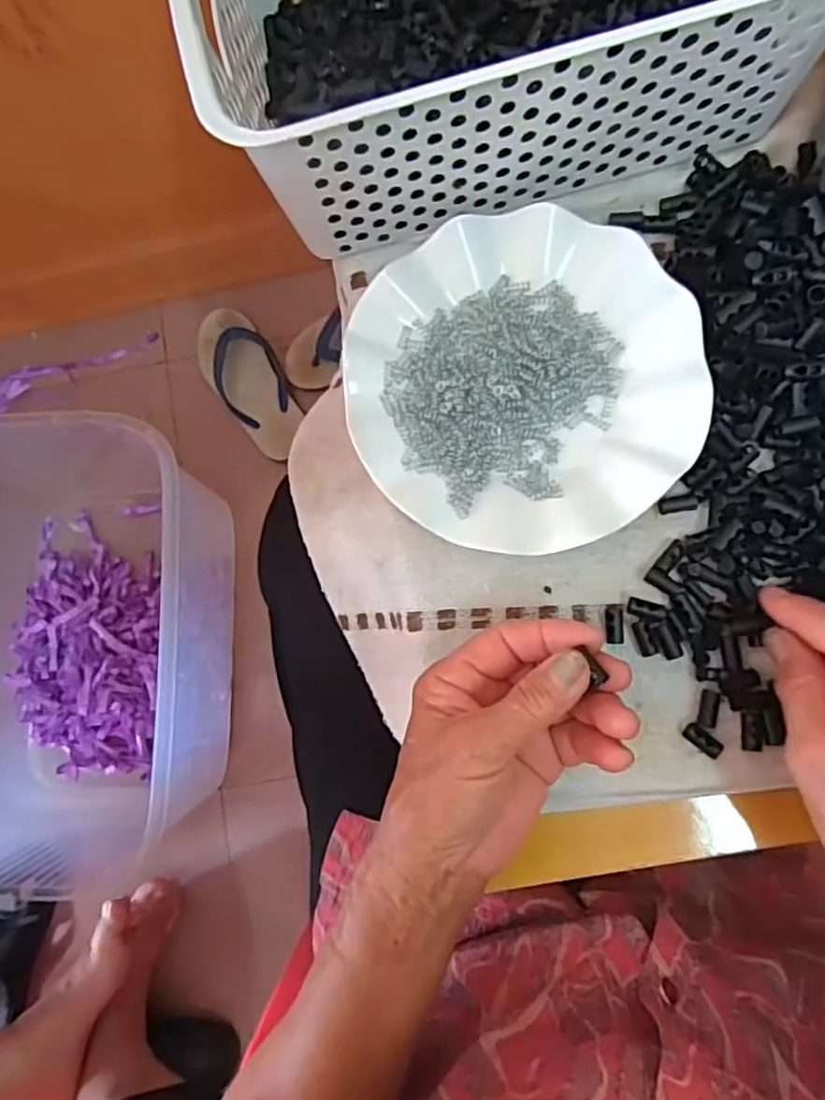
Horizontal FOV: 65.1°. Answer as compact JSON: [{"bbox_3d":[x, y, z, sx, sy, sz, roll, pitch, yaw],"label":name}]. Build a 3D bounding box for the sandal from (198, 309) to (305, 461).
[{"bbox_3d":[-0.233,-0.240,0.901,0.099,0.038,0.216,-28,81,1],"label":"sandal"}]

